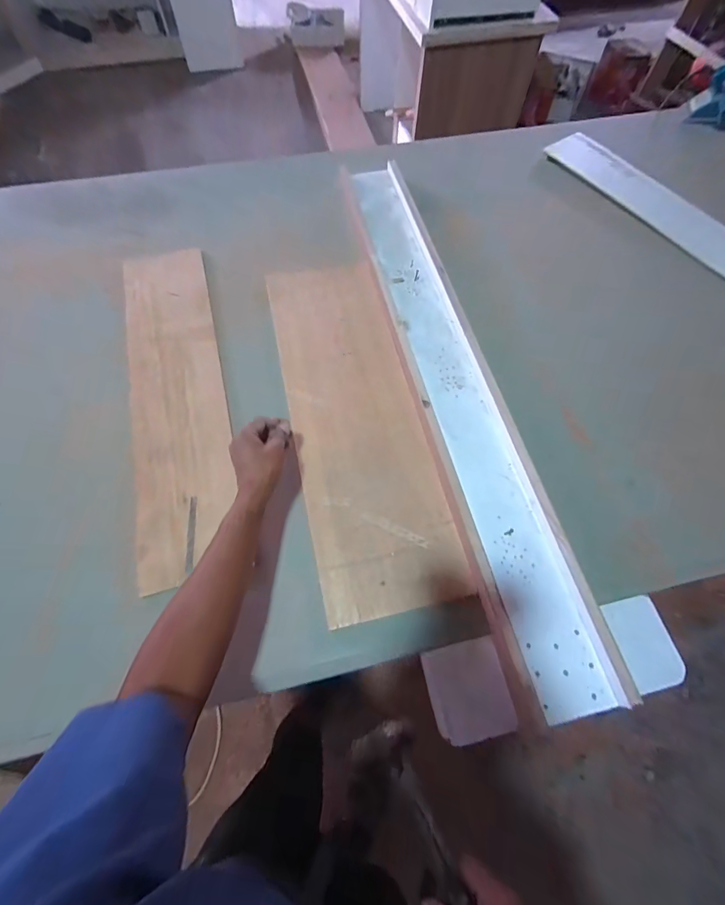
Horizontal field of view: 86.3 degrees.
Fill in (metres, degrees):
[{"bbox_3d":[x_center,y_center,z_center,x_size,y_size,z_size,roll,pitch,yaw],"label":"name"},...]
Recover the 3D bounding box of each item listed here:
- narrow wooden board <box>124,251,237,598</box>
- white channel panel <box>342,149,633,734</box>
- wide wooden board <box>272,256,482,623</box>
[{"bbox_3d":[-0.343,-0.123,0.718,0.170,0.021,0.692,-14,66,-6],"label":"narrow wooden board"},{"bbox_3d":[0.156,-0.177,0.731,0.159,0.034,1.149,-12,66,-5],"label":"white channel panel"},{"bbox_3d":[-0.017,-0.077,0.697,0.228,0.019,0.688,-13,66,-5],"label":"wide wooden board"}]

